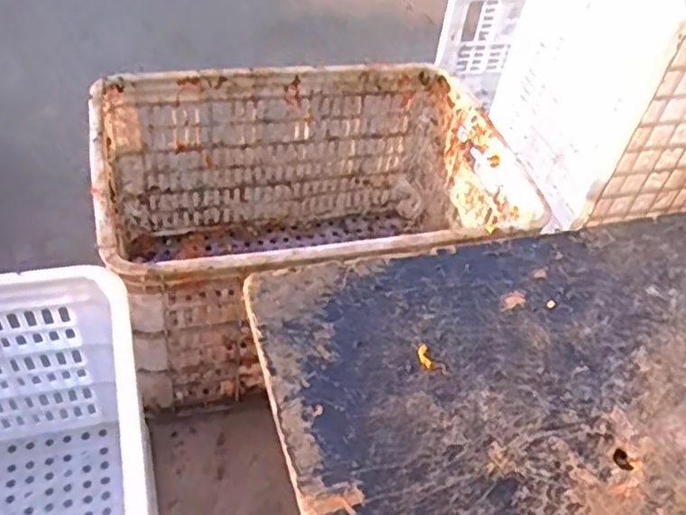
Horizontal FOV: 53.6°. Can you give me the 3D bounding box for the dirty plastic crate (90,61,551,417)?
[{"bbox_3d":[-0.039,-0.053,0.943,0.524,0.338,0.382,-12,50,-17],"label":"dirty plastic crate"}]

